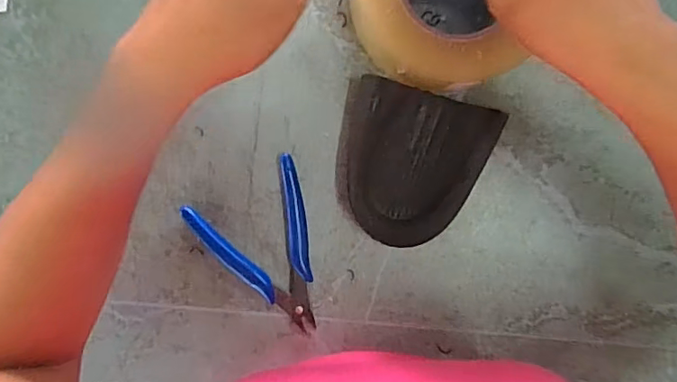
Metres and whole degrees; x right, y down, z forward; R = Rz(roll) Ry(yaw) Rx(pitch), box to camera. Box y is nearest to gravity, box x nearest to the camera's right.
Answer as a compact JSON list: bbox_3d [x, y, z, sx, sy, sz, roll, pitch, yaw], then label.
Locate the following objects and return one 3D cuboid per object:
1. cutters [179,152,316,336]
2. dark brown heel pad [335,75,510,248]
[{"bbox_3d":[-0.054,0.047,0.374,0.082,0.009,0.120,-19,92,0],"label":"cutters"},{"bbox_3d":[0.047,-0.015,0.361,0.101,0.034,0.101,15,92,-1],"label":"dark brown heel pad"}]

